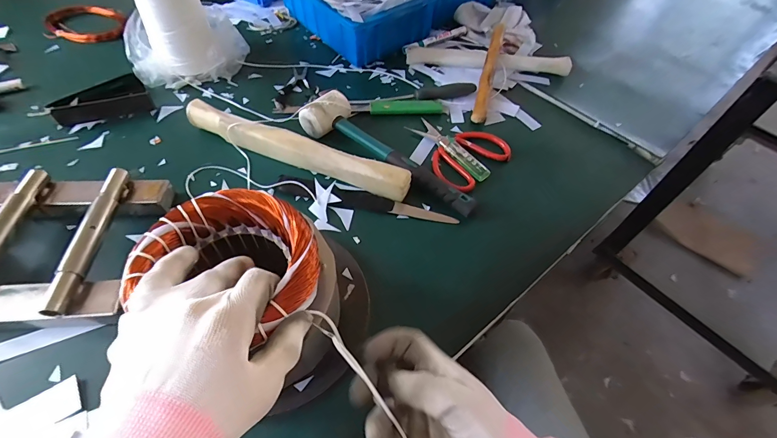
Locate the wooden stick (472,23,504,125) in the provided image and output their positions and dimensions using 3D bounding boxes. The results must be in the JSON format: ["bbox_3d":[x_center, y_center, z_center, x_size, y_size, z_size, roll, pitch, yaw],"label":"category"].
[{"bbox_3d":[0.172,-0.252,0.621,0.021,0.028,0.226,15,66,7],"label":"wooden stick"}]

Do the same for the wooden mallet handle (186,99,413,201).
[{"bbox_3d":[-0.131,-0.098,0.493,0.336,0.042,0.030,19,54,10],"label":"wooden mallet handle"}]

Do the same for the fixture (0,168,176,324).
[{"bbox_3d":[-0.364,0.025,0.382,0.208,0.042,0.182,-4,53,-7],"label":"fixture"}]

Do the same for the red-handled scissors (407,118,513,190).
[{"bbox_3d":[0.098,-0.113,0.538,0.127,0.010,0.144,-34,62,-26],"label":"red-handled scissors"}]

